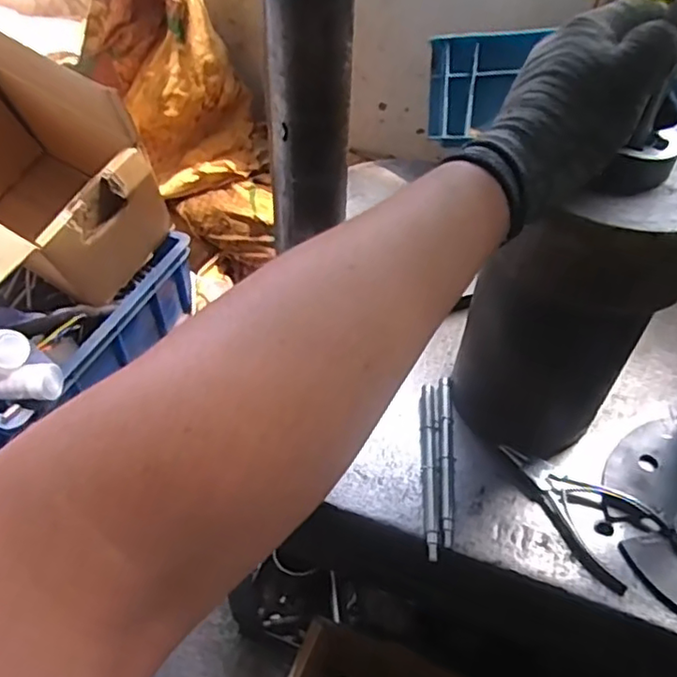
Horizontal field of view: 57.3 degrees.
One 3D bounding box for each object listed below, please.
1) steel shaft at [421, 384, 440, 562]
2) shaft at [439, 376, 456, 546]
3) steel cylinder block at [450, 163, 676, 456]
[{"bbox_3d":[0.078,0.107,0.522,0.013,0.006,0.162,4,47,2],"label":"steel shaft"},{"bbox_3d":[0.093,0.099,0.531,0.011,0.007,0.161,6,47,3],"label":"shaft"},{"bbox_3d":[0.172,-0.021,0.476,0.141,0.243,0.119,18,49,14],"label":"steel cylinder block"}]

